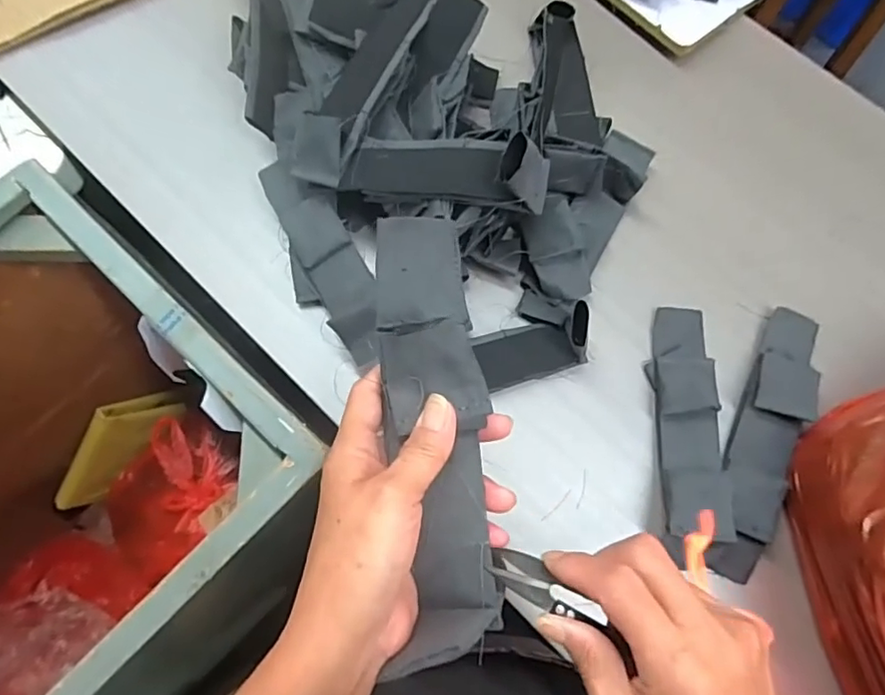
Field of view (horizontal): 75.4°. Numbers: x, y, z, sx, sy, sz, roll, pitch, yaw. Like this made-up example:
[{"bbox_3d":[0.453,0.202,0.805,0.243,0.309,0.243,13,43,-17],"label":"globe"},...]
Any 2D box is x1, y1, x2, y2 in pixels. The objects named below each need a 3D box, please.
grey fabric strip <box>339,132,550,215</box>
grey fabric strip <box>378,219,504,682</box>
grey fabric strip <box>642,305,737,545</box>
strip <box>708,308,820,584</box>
[{"bbox_3d":[0.001,-0.146,0.443,0.157,0.054,0.065,10,73,21],"label":"grey fabric strip"},{"bbox_3d":[-0.003,0.038,0.269,0.046,0.030,0.201,-5,82,-2],"label":"grey fabric strip"},{"bbox_3d":[0.198,0.053,0.464,0.048,0.031,0.192,6,61,1],"label":"grey fabric strip"},{"bbox_3d":[0.260,0.068,0.456,0.047,0.031,0.227,26,75,7],"label":"strip"}]

